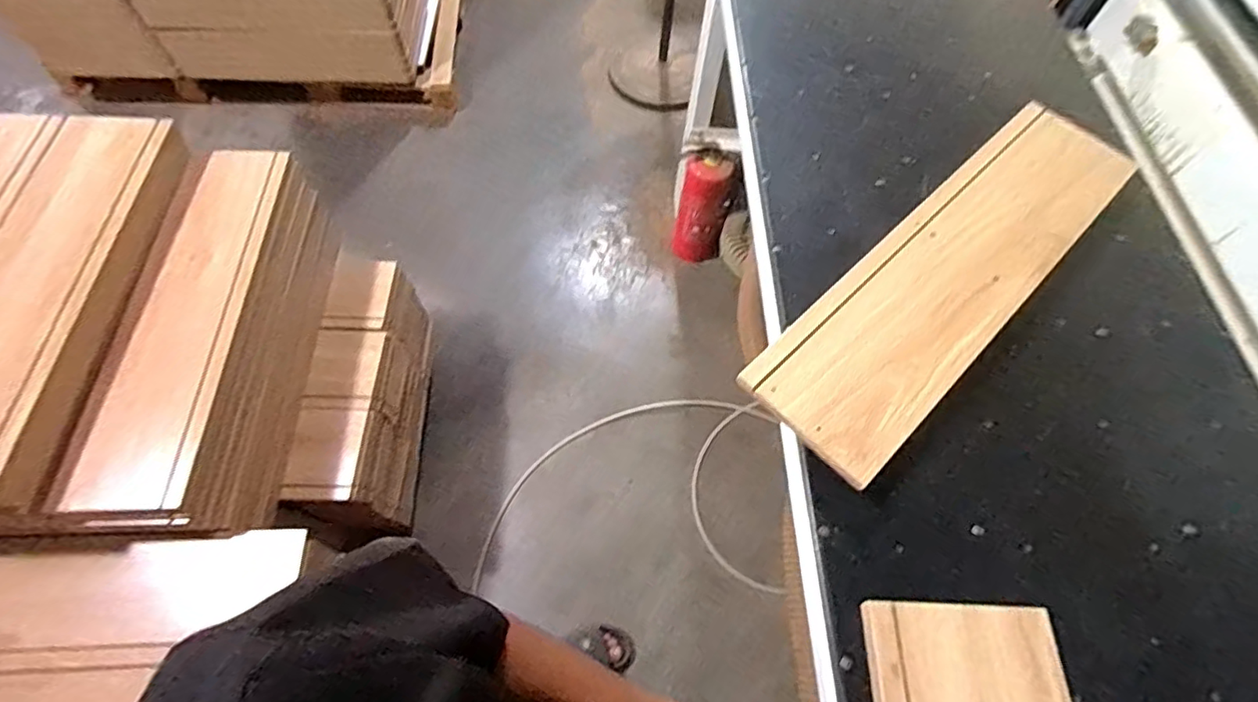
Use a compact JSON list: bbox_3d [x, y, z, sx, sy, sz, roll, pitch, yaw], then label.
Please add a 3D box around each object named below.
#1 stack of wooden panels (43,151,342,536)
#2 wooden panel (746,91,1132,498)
[{"bbox_3d":[-0.688,-0.027,1.061,0.173,0.270,0.672,1,62,-3],"label":"stack of wooden panels"},{"bbox_3d":[0.422,-0.111,0.768,0.660,0.031,0.175,-39,71,-21],"label":"wooden panel"}]

